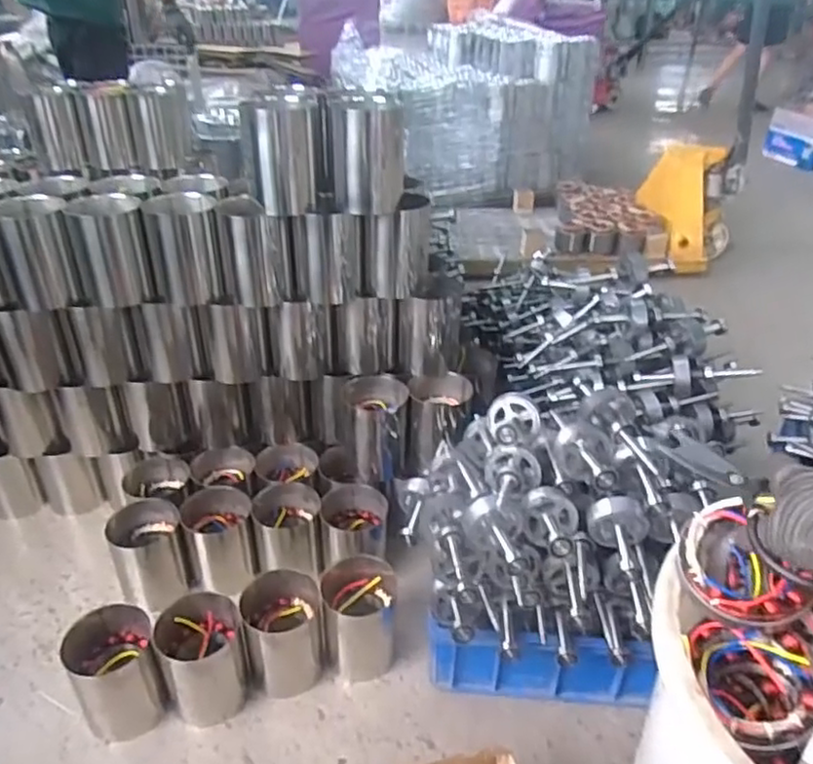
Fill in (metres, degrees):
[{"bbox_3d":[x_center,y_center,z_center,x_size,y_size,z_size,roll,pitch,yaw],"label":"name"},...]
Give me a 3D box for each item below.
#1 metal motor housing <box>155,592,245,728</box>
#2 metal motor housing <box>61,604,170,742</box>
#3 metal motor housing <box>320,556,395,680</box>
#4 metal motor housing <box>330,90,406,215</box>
[{"bbox_3d":[-0.311,0.422,1.003,0.118,0.153,0.121,-14,36,-22],"label":"metal motor housing"},{"bbox_3d":[-0.436,0.437,0.986,0.120,0.149,0.125,-16,36,-25],"label":"metal motor housing"},{"bbox_3d":[-0.075,0.378,1.060,0.116,0.157,0.125,1,33,-2],"label":"metal motor housing"},{"bbox_3d":[-0.063,-0.383,1.091,0.117,0.170,0.120,0,32,-1],"label":"metal motor housing"}]

